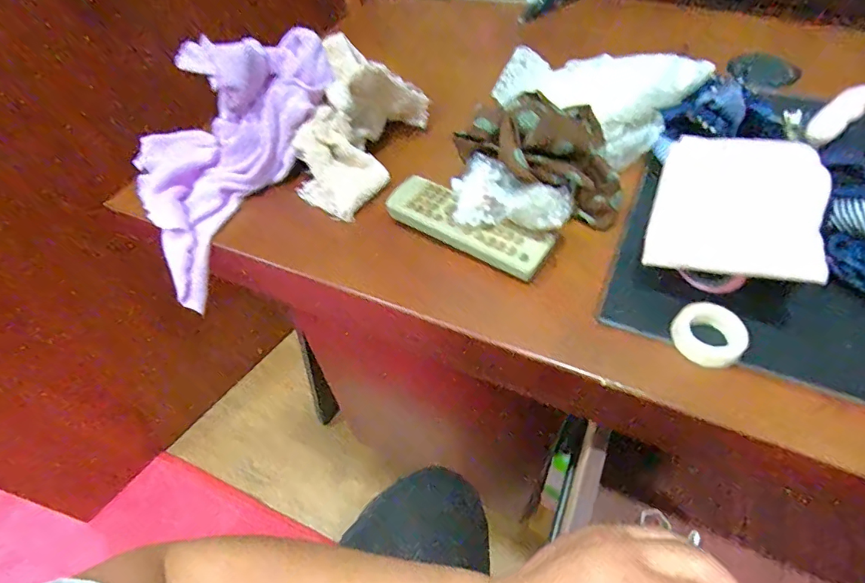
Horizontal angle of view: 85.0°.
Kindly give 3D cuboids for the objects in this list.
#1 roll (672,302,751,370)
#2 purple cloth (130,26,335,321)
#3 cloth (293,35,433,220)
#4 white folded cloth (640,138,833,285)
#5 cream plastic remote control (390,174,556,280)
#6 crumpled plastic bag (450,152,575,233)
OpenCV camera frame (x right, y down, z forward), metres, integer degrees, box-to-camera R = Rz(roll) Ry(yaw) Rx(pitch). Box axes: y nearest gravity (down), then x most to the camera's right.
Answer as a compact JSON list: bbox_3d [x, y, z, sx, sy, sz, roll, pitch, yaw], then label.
[{"bbox_3d":[0.160,0.025,0.272,0.031,0.016,0.038,-36,57,-22],"label":"roll"},{"bbox_3d":[-0.192,-0.131,0.393,0.144,0.133,0.200,27,58,24],"label":"purple cloth"},{"bbox_3d":[-0.063,-0.140,0.374,0.072,0.093,0.140,23,57,22],"label":"cloth"},{"bbox_3d":[0.173,-0.048,0.266,0.084,0.015,0.075,12,92,20],"label":"white folded cloth"},{"bbox_3d":[0.024,-0.048,0.332,0.119,0.014,0.040,25,57,23],"label":"cream plastic remote control"},{"bbox_3d":[0.053,-0.067,0.321,0.079,0.023,0.046,5,52,9],"label":"crumpled plastic bag"}]

